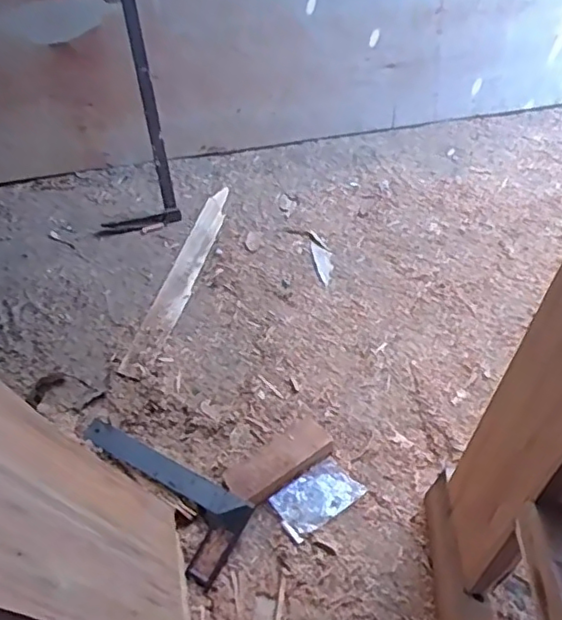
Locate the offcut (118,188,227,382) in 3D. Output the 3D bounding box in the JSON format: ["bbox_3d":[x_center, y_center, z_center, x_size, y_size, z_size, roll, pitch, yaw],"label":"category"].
[{"bbox_3d":[-0.189,-0.077,1.199,0.061,0.017,0.494,12,46,10],"label":"offcut"}]

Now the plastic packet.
[{"bbox_3d":[0.056,0.281,0.920,0.125,0.008,0.077,-27,52,-26],"label":"plastic packet"}]

